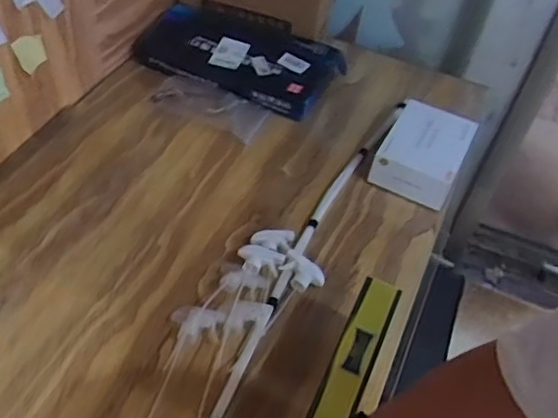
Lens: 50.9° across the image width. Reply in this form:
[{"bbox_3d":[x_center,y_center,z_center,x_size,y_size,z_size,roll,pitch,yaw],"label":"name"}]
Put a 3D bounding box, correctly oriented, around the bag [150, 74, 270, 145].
[{"bbox_3d":[-0.170,-0.254,1.397,0.284,0.029,0.113,24,50,14],"label":"bag"}]

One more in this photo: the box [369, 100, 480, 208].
[{"bbox_3d":[0.324,-0.129,1.311,0.171,0.098,0.230,24,50,14],"label":"box"}]

